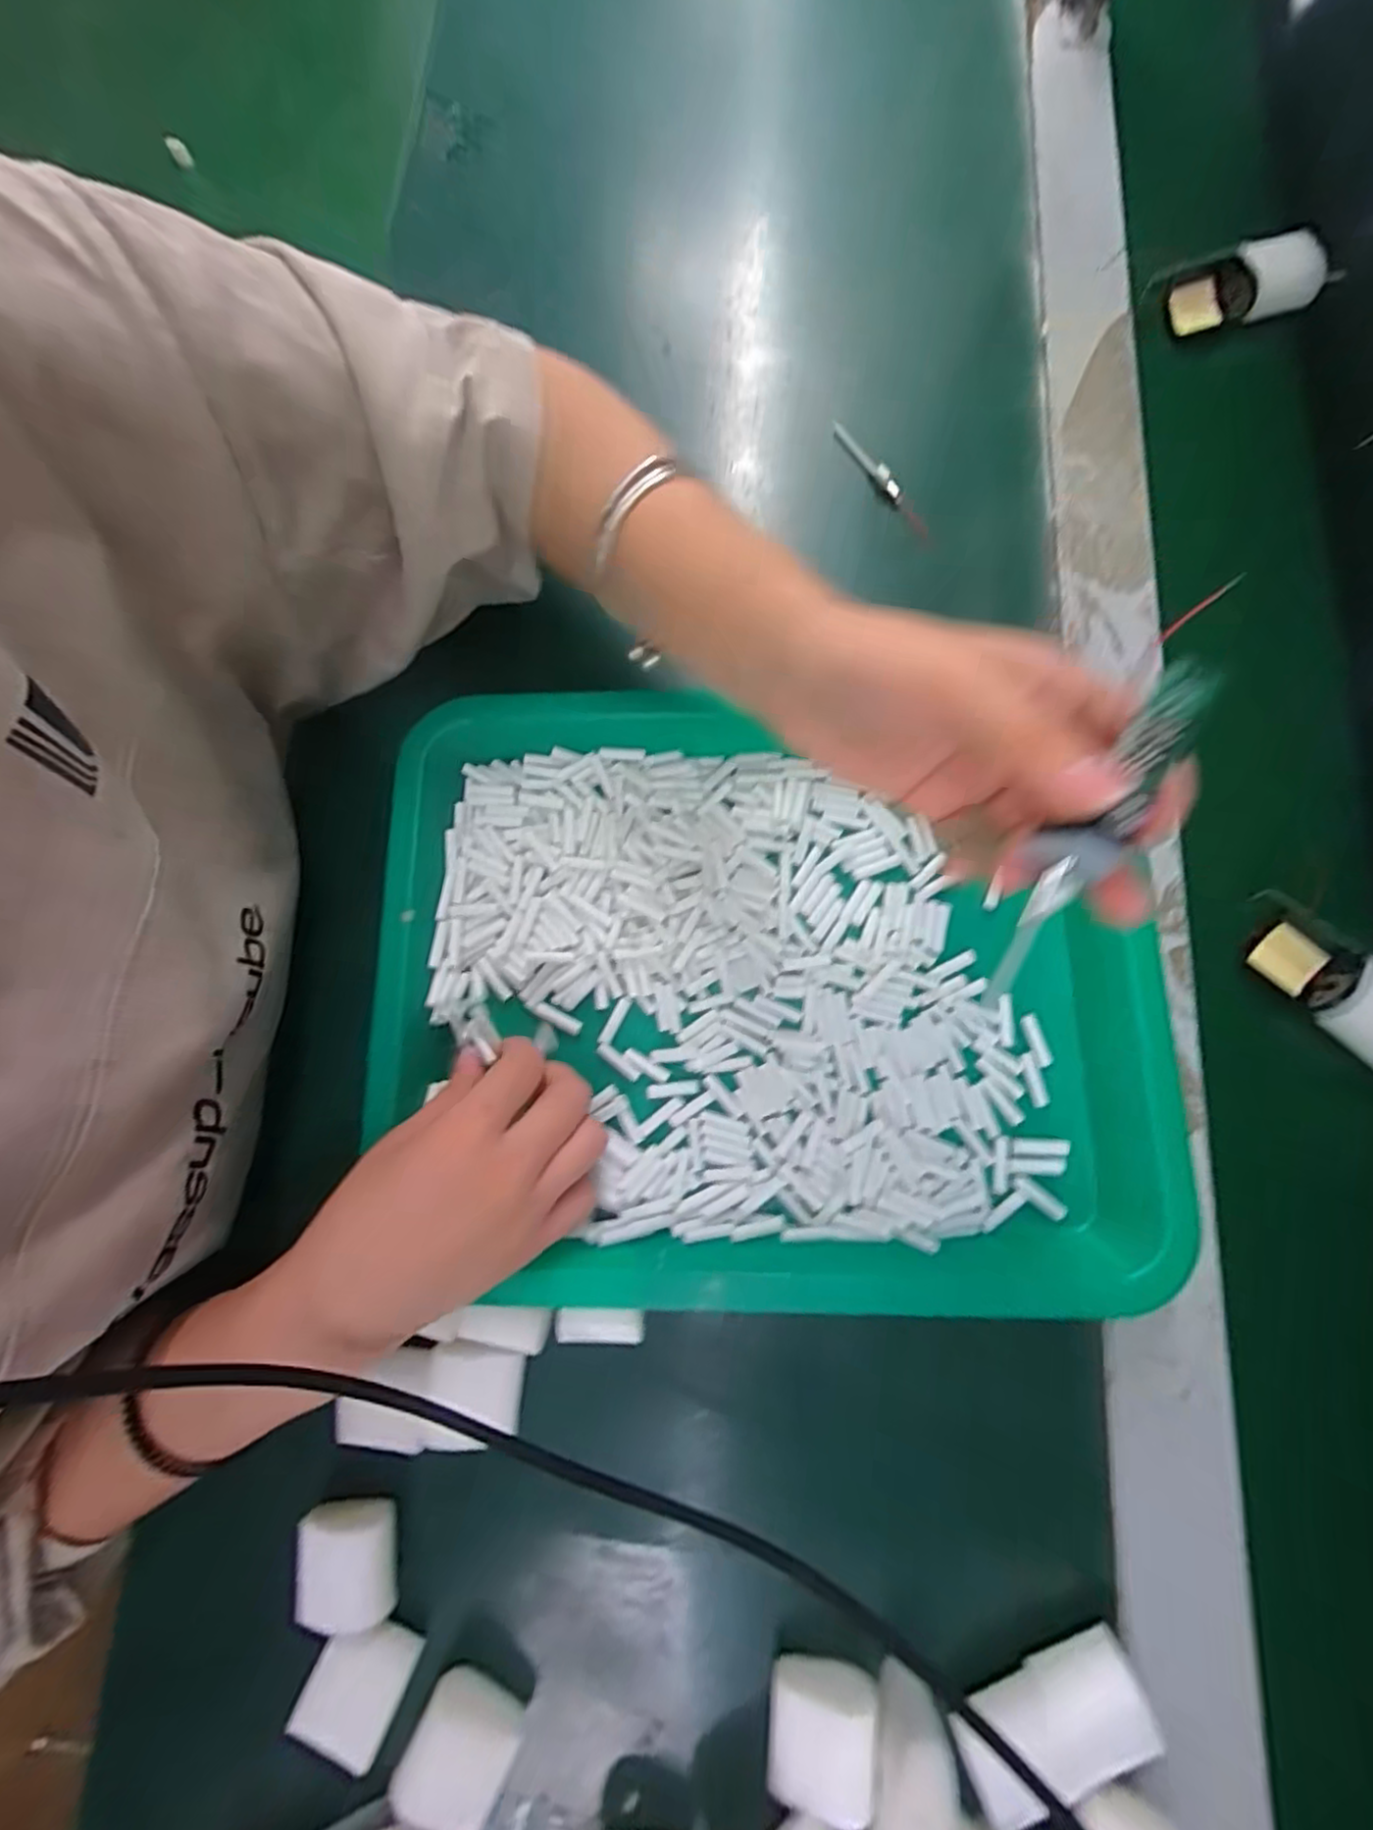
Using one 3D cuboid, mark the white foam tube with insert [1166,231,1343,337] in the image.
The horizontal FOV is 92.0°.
[{"bbox_3d":[0.326,-0.363,0.381,0.086,0.021,0.033,-7,78,14],"label":"white foam tube with insert"}]

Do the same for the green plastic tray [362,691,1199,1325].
[{"bbox_3d":[0.032,0.031,0.294,0.346,0.029,0.256,0,79,1],"label":"green plastic tray"}]

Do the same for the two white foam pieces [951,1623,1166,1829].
[{"bbox_3d":[0.131,0.289,0.235,0.067,0.019,0.028,-28,80,-5],"label":"two white foam pieces"}]

